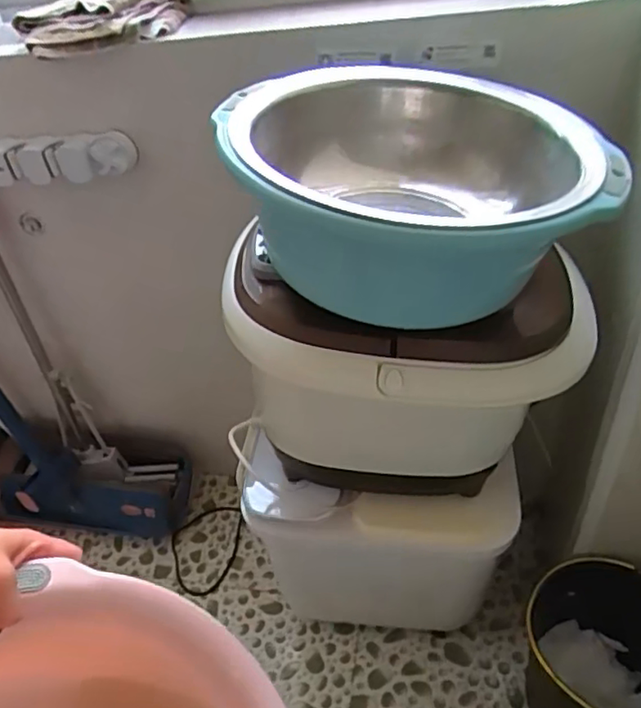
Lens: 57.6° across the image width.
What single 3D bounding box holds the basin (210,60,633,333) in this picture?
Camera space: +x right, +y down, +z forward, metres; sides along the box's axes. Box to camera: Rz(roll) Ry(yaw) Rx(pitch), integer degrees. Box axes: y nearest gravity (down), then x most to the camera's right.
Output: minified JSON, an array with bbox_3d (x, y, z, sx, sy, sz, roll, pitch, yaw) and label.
[{"bbox_3d":[0.088,-0.169,0.598,0.328,0.138,0.357,-1,45,1],"label":"basin"}]

